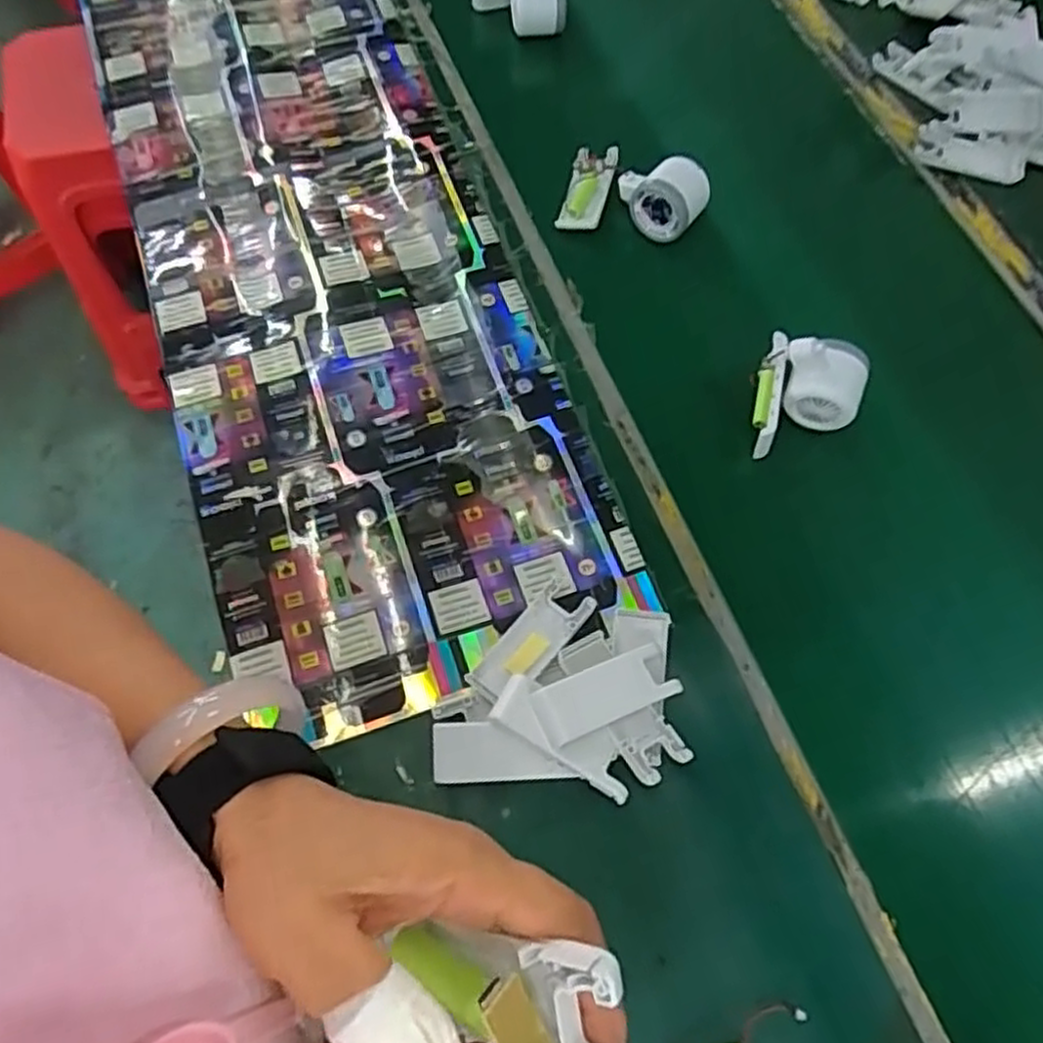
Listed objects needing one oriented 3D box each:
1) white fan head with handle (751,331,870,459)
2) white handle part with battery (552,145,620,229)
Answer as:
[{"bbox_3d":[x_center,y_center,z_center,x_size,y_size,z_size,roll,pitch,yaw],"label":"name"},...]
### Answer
[{"bbox_3d":[0.232,-0.101,0.610,0.082,0.063,0.093,22,68,10],"label":"white fan head with handle"},{"bbox_3d":[0.065,-0.328,0.736,0.040,0.023,0.097,14,67,7],"label":"white handle part with battery"}]

